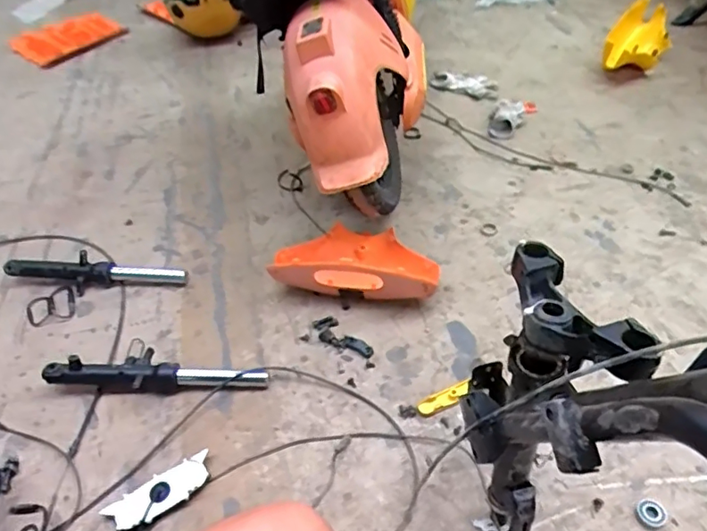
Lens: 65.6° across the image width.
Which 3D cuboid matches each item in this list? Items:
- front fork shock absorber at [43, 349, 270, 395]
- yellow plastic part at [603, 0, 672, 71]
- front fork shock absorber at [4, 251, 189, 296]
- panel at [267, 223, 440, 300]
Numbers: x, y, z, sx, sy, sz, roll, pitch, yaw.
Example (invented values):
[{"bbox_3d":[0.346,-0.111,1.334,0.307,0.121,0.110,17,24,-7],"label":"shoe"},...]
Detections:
[{"bbox_3d":[-0.309,0.170,0.866,0.336,0.067,0.075,3,47,9],"label":"front fork shock absorber"},{"bbox_3d":[0.813,-0.644,1.551,0.141,0.104,0.366,22,53,25],"label":"yellow plastic part"},{"bbox_3d":[-0.474,0.017,1.011,0.329,0.054,0.059,0,47,7],"label":"front fork shock absorber"},{"bbox_3d":[0.009,-0.009,1.004,0.290,0.107,0.141,3,47,10],"label":"panel"}]

